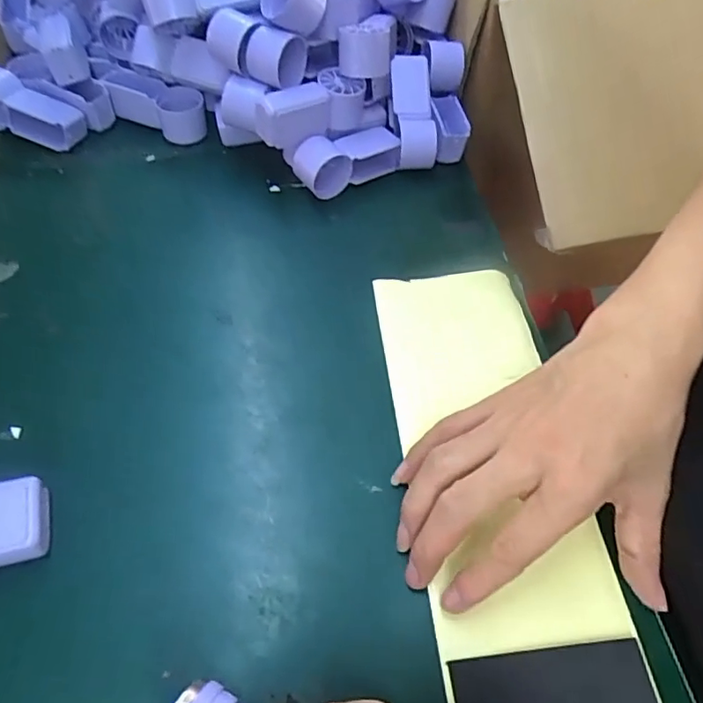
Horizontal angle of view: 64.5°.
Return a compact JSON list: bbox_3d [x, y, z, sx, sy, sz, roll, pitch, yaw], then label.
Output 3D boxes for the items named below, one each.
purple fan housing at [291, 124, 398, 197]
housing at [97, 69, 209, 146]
[{"bbox_3d":[-0.001,-0.158,0.459,0.092,0.035,0.039,-22,62,-17],"label":"purple fan housing"},{"bbox_3d":[-0.168,-0.211,0.479,0.099,0.029,0.037,21,59,9],"label":"housing"}]

